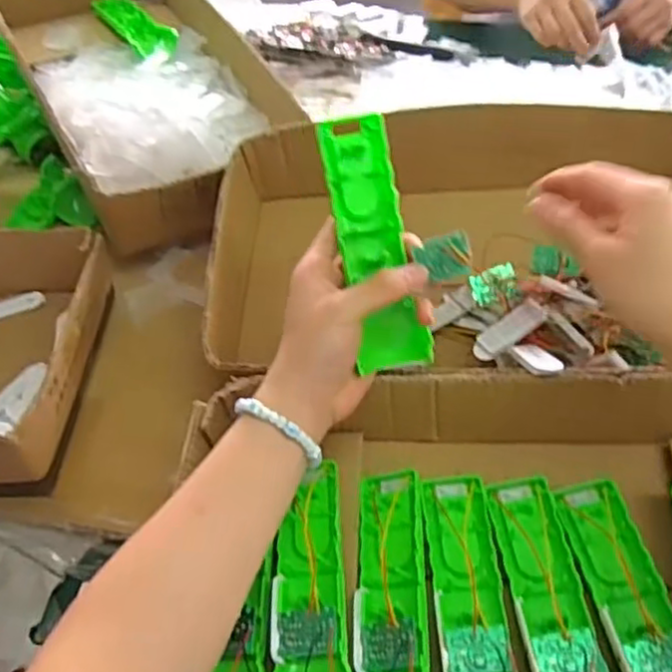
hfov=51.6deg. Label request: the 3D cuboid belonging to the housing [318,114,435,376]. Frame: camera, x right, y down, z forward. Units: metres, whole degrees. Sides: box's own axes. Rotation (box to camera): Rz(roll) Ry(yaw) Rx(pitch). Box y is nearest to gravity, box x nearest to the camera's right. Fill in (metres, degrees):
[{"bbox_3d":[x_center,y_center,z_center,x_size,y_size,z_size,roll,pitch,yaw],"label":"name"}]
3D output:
[{"bbox_3d":[0.025,-0.059,0.445,0.043,0.159,0.012,-12,4,-6],"label":"housing"}]

